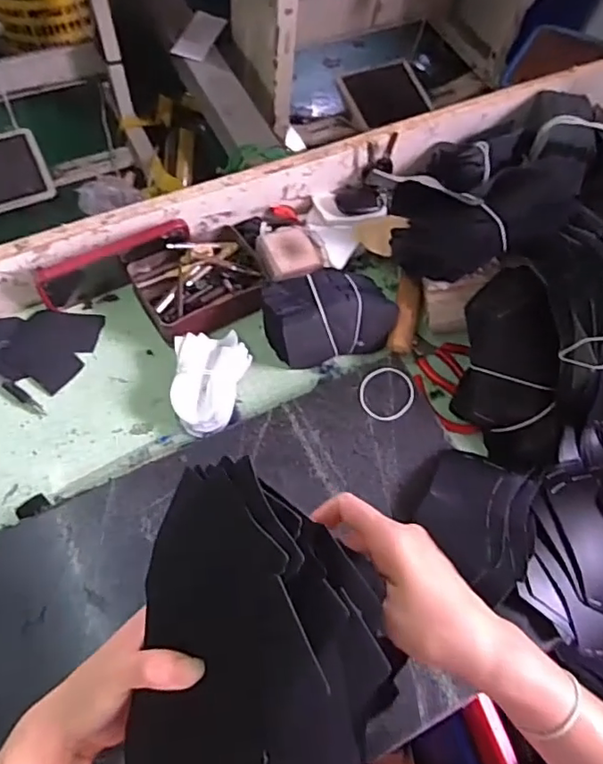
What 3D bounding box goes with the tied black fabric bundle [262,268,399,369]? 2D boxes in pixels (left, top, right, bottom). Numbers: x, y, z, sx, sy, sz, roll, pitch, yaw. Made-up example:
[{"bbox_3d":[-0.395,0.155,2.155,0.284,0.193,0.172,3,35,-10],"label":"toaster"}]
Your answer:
[{"bbox_3d":[0.029,-0.069,0.577,0.130,0.063,0.073,-13,66,-11],"label":"tied black fabric bundle"}]

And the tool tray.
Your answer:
[{"bbox_3d":[-0.106,-0.104,0.601,0.129,0.045,0.107,-26,69,-16],"label":"tool tray"}]

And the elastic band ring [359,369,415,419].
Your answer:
[{"bbox_3d":[0.086,0.010,0.567,0.052,0.006,0.059,31,66,11],"label":"elastic band ring"}]

